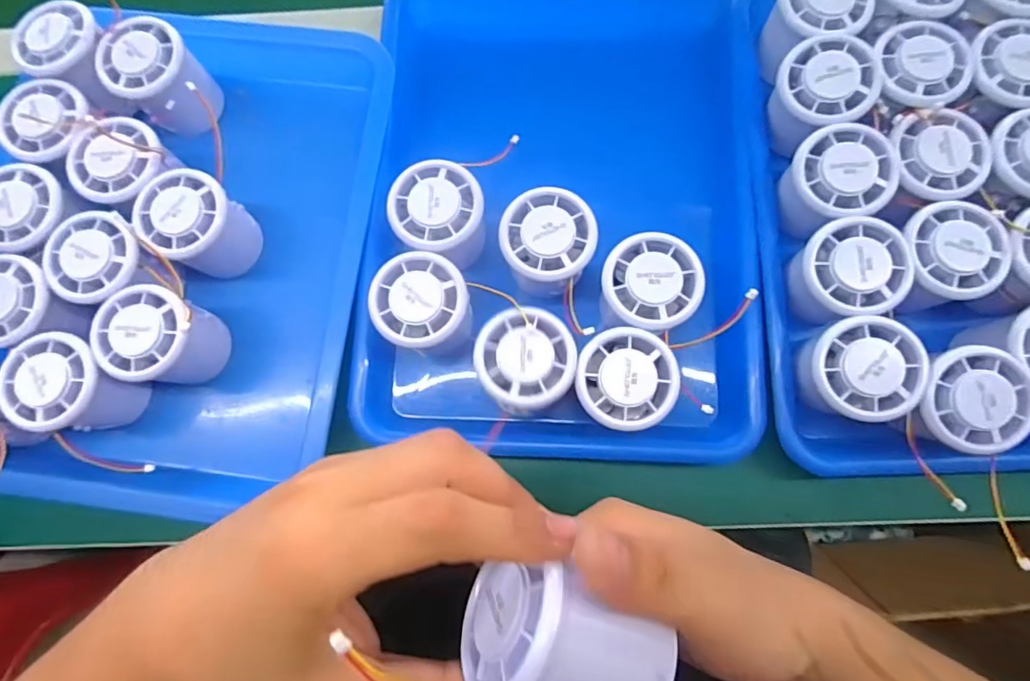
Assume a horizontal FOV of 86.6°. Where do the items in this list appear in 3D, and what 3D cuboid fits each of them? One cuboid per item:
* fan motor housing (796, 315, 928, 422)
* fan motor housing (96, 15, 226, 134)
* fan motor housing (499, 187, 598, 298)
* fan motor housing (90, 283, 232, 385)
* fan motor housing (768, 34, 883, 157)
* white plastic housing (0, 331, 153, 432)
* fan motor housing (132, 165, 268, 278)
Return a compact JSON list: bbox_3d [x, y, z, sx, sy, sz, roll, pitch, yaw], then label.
[{"bbox_3d":[0.192,0.018,0.312,0.058,0.044,0.056,6,81,4],"label":"fan motor housing"},{"bbox_3d":[-0.238,-0.175,0.373,0.063,0.054,0.056,41,83,9],"label":"fan motor housing"},{"bbox_3d":[0.020,-0.059,0.340,0.055,0.047,0.056,0,79,2],"label":"fan motor housing"},{"bbox_3d":[-0.217,-0.002,0.344,0.054,0.057,0.053,0,79,2],"label":"fan motor housing"},{"bbox_3d":[0.186,-0.152,0.335,0.054,0.035,0.054,0,83,3],"label":"fan motor housing"},{"bbox_3d":[-0.268,0.029,0.338,0.058,0.054,0.056,11,79,5],"label":"white plastic housing"},{"bbox_3d":[-0.202,-0.074,0.355,0.054,0.058,0.053,0,79,2],"label":"fan motor housing"}]

